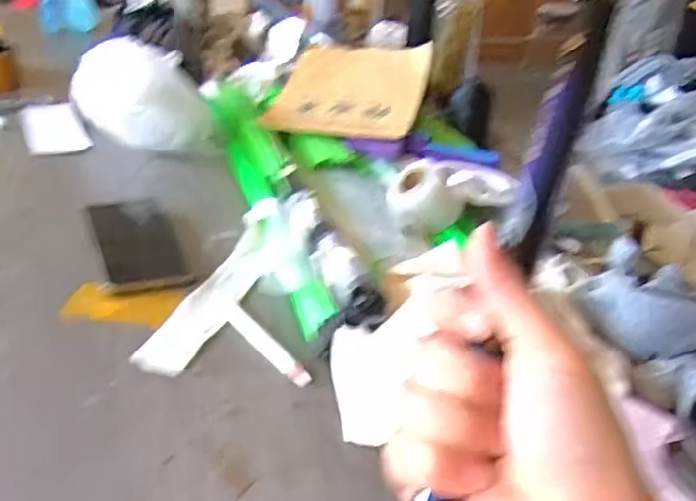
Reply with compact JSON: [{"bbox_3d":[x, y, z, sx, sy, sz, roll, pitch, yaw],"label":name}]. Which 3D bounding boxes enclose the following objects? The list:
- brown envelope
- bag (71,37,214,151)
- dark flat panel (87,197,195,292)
[{"bbox_3d":[0.008,-0.219,0.925,0.183,0.008,0.235,7,42,9],"label":"brown envelope"},{"bbox_3d":[-0.249,-0.191,0.847,0.132,0.106,0.146,-15,35,-29],"label":"bag"},{"bbox_3d":[-0.195,-0.009,0.638,0.069,0.005,0.171,-10,33,-23],"label":"dark flat panel"}]

